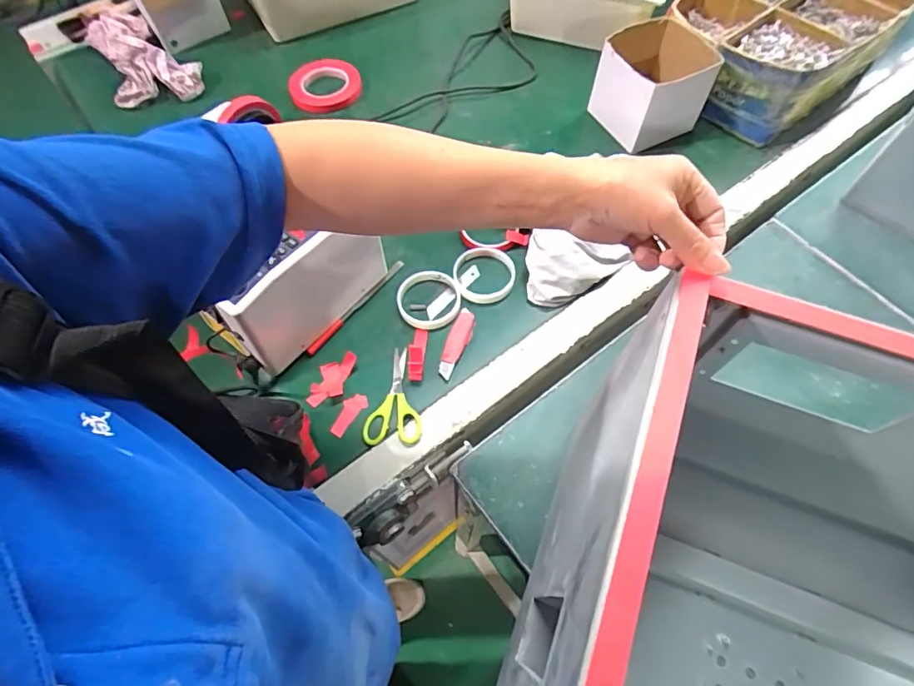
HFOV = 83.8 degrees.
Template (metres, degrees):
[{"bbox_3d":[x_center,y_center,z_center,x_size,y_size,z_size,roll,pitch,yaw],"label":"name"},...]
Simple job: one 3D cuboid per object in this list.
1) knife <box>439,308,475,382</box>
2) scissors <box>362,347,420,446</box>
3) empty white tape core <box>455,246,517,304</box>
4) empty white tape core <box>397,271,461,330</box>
[{"bbox_3d":[-0.002,0.000,0.655,0.027,0.010,0.099,21,65,12],"label":"knife"},{"bbox_3d":[-0.073,0.063,0.614,0.066,0.006,0.122,3,62,3],"label":"scissors"},{"bbox_3d":[0.039,-0.094,0.702,0.082,0.024,0.083,-1,62,1],"label":"empty white tape core"},{"bbox_3d":[-0.038,-0.058,0.684,0.083,0.012,0.083,-6,62,-2],"label":"empty white tape core"}]

